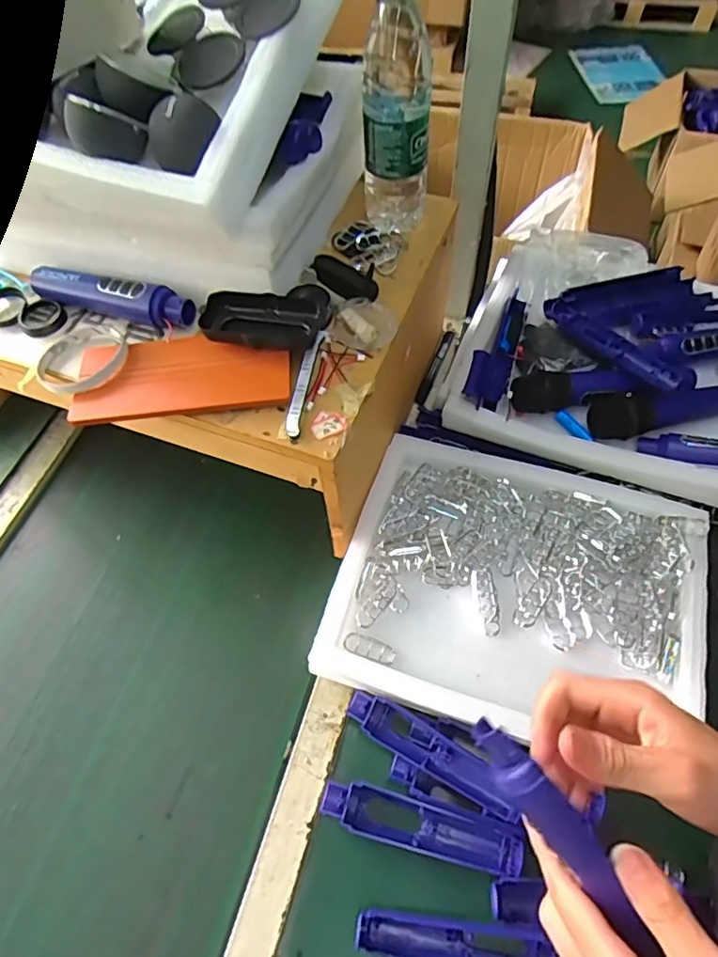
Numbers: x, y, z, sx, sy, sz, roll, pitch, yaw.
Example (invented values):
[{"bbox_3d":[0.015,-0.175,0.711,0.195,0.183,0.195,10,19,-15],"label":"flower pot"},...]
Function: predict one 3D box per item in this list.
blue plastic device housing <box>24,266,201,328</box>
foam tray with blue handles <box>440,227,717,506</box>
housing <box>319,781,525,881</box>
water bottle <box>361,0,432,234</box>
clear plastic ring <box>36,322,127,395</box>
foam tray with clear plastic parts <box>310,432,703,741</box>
[{"bbox_3d":[-0.242,-0.179,0.562,0.178,0.030,0.027,16,59,12],"label":"blue plastic device housing"},{"bbox_3d":[0.318,-0.147,0.699,0.377,0.084,0.315,18,60,14],"label":"foam tray with blue handles"},{"bbox_3d":[0.054,0.306,0.509,0.173,0.022,0.037,11,58,10],"label":"housing"},{"bbox_3d":[0.036,-0.350,0.557,0.064,0.224,0.061,4,57,5],"label":"water bottle"},{"bbox_3d":[-0.259,-0.113,0.539,0.092,0.012,0.082,37,66,23],"label":"clear plastic ring"},{"bbox_3d":[0.160,0.116,0.601,0.344,0.055,0.284,15,59,12],"label":"foam tray with clear plastic parts"}]

